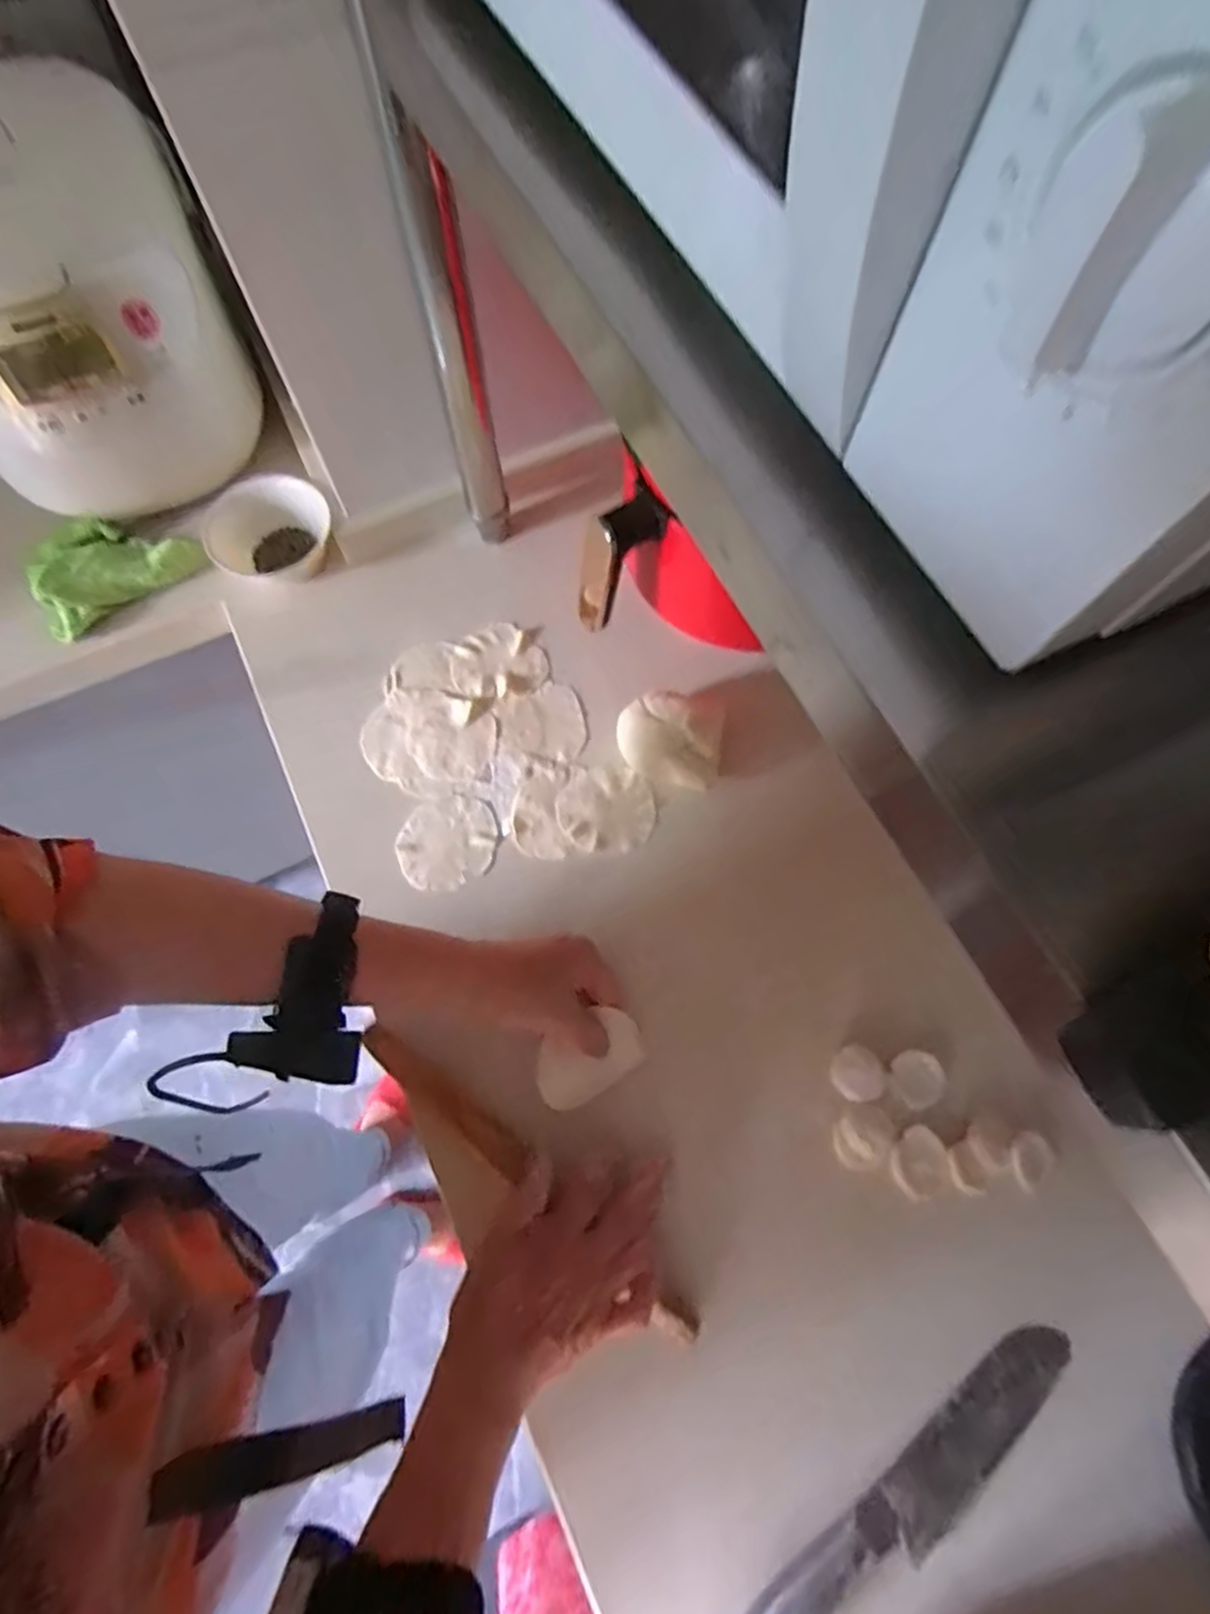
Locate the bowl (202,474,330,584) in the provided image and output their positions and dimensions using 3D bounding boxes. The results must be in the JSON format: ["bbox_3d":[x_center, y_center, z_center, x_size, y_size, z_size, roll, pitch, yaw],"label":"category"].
[{"bbox_3d":[-0.316,-0.254,0.673,0.115,0.054,0.096,-24,73,-8],"label":"bowl"}]

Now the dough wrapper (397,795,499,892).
[{"bbox_3d":[-0.131,0.030,0.592,0.077,0.010,0.080,-1,71,2],"label":"dough wrapper"}]

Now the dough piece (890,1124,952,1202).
[{"bbox_3d":[0.223,0.252,0.503,0.041,0.012,0.040,0,70,1],"label":"dough piece"}]

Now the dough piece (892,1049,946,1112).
[{"bbox_3d":[0.233,0.203,0.531,0.041,0.018,0.037,-25,72,-8],"label":"dough piece"}]

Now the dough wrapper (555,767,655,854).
[{"bbox_3d":[0.001,0.000,0.600,0.080,0.004,0.073,0,70,1],"label":"dough wrapper"}]

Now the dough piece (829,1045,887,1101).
[{"bbox_3d":[0.188,0.200,0.533,0.036,0.025,0.037,0,70,1],"label":"dough piece"}]

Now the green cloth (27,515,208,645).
[{"bbox_3d":[-0.462,-0.230,0.667,0.145,0.028,0.091,-32,73,-10],"label":"green cloth"}]

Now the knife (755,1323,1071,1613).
[{"bbox_3d":[0.186,0.440,0.437,0.294,0.013,0.051,-37,74,-12],"label":"knife"}]

